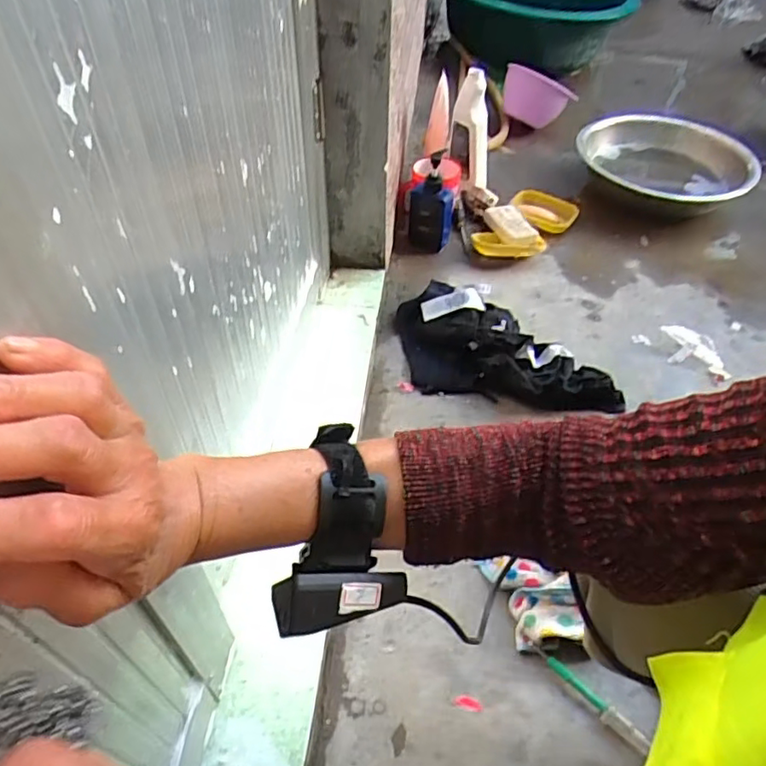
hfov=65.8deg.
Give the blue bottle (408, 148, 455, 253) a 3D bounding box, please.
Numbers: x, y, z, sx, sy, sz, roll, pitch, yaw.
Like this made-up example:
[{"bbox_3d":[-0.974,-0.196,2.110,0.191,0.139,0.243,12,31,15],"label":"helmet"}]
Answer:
[{"bbox_3d":[0.084,-0.317,1.003,0.075,0.157,0.087,7,49,4],"label":"blue bottle"}]

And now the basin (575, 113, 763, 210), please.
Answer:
[{"bbox_3d":[0.549,-0.438,1.176,0.315,0.082,0.315,1,48,-1],"label":"basin"}]

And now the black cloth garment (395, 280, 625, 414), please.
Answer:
[{"bbox_3d":[0.177,-0.062,0.855,0.318,0.063,0.203,8,49,4],"label":"black cloth garment"}]

